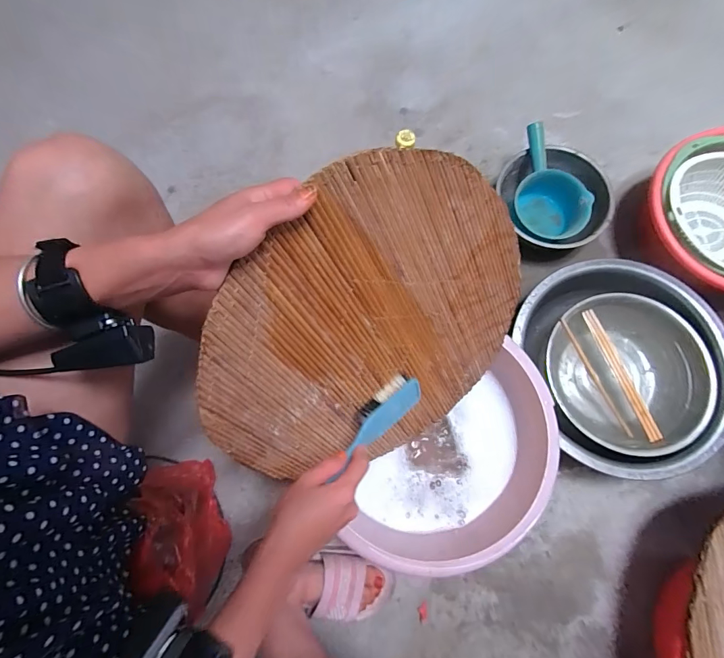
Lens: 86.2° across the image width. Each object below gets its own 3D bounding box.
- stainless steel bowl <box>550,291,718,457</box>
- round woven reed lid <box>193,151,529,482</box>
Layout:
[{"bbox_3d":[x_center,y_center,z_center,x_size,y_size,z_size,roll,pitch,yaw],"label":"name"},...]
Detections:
[{"bbox_3d":[0.443,0.076,0.672,0.241,0.099,0.259,0,76,0],"label":"stainless steel bowl"},{"bbox_3d":[0.031,0.009,0.456,0.014,0.400,0.386,43,113,45],"label":"round woven reed lid"}]

